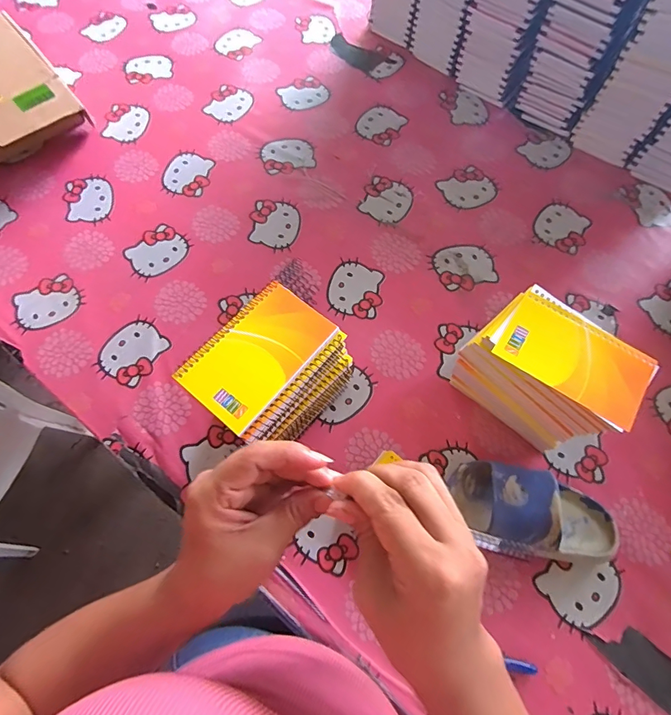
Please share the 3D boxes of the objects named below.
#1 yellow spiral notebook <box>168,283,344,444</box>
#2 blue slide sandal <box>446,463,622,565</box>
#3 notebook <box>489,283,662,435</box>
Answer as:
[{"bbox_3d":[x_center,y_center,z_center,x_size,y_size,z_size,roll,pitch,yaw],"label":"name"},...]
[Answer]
[{"bbox_3d":[-0.067,-0.001,0.376,0.087,0.014,0.130,37,71,15],"label":"yellow spiral notebook"},{"bbox_3d":[0.201,0.154,0.416,0.164,0.072,0.081,6,66,3],"label":"blue slide sandal"},{"bbox_3d":[0.218,-0.003,0.379,0.132,0.006,0.082,35,71,14],"label":"notebook"}]

